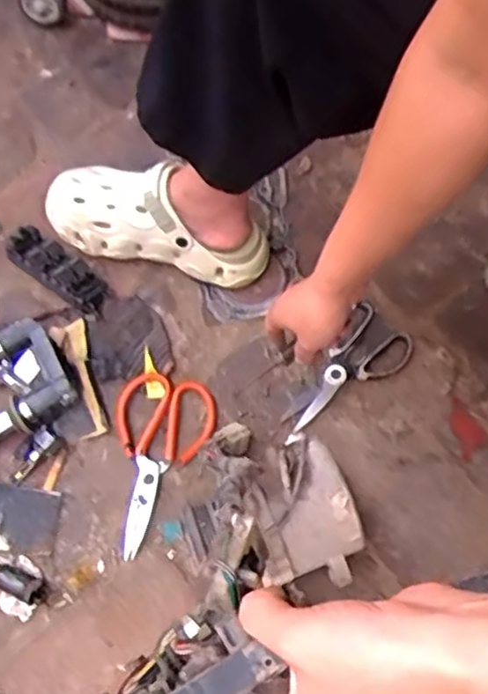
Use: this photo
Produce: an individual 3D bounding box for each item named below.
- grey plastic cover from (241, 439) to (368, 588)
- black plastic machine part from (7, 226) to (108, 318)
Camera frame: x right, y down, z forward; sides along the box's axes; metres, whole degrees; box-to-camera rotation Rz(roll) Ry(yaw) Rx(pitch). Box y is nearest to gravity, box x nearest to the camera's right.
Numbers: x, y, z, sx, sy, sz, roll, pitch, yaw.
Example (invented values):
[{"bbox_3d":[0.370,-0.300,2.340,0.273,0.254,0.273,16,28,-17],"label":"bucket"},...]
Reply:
[{"bbox_3d":[0.056,0.162,0.653,0.095,0.030,0.135,-16,93,-10],"label":"grey plastic cover"},{"bbox_3d":[-0.220,-0.092,0.820,0.140,0.027,0.051,38,71,3],"label":"black plastic machine part"}]

